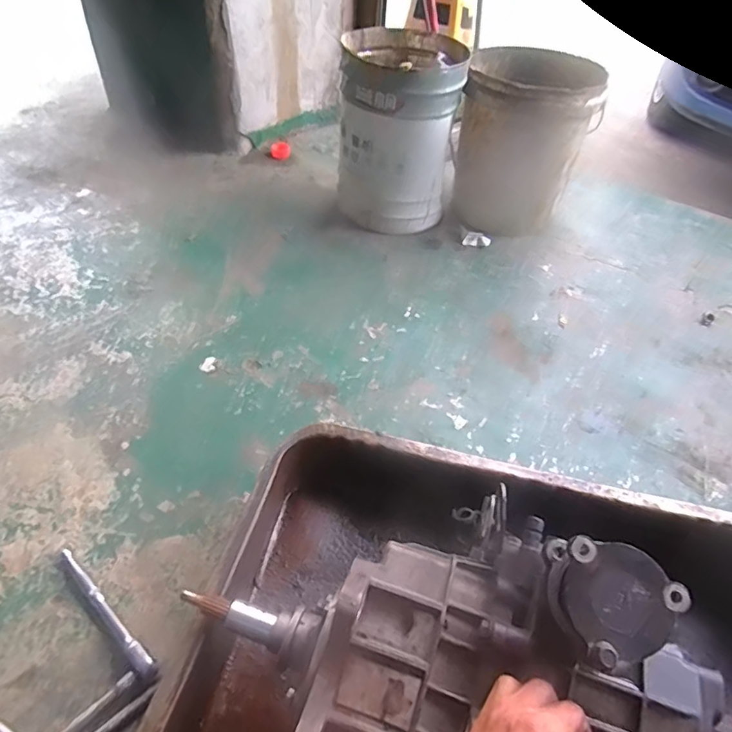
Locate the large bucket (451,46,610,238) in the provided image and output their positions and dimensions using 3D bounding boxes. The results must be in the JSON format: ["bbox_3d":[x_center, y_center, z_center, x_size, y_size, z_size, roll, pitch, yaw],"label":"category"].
[{"bbox_3d":[0.338,-0.496,1.124,0.245,0.294,0.271,12,49,7],"label":"large bucket"}]

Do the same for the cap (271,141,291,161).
[{"bbox_3d":[-0.235,-0.594,1.401,0.051,0.025,0.060,0,49,-3],"label":"cap"}]

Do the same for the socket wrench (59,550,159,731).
[{"bbox_3d":[-0.376,0.328,0.516,0.259,0.034,0.194,-33,58,-28],"label":"socket wrench"}]

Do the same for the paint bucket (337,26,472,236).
[{"bbox_3d":[0.065,-0.498,1.093,0.230,0.325,0.249,3,48,-1],"label":"paint bucket"}]

